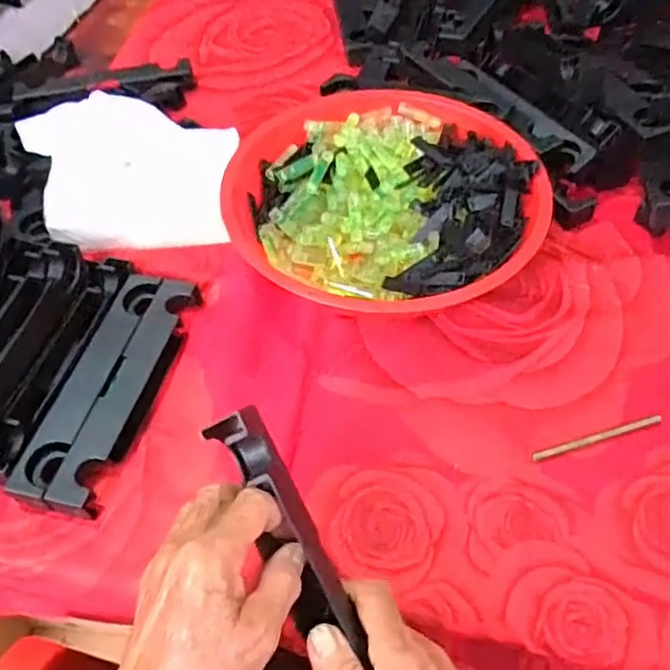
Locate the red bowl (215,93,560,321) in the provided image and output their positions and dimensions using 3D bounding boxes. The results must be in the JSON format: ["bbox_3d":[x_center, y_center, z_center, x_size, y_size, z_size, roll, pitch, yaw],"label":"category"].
[{"bbox_3d":[0.043,-0.109,0.550,0.240,0.076,0.223,-3,52,3],"label":"red bowl"}]

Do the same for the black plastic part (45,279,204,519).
[{"bbox_3d":[-0.148,0.039,0.481,0.031,0.026,0.189,9,53,12],"label":"black plastic part"}]

